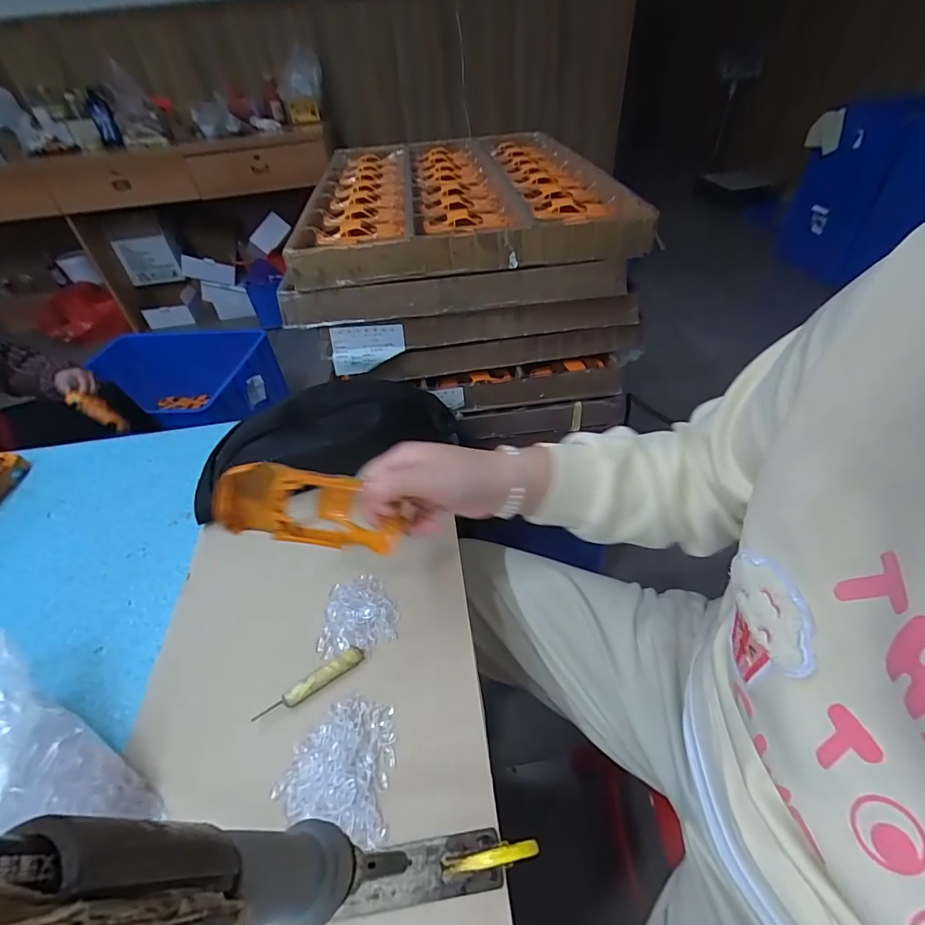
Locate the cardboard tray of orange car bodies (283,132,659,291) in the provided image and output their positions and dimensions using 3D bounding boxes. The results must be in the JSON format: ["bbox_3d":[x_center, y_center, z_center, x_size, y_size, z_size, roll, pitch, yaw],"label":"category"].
[{"bbox_3d":[-0.018,-0.486,0.793,0.447,0.055,0.656,-6,44,-2],"label":"cardboard tray of orange car bodies"}]

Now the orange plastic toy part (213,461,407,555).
[{"bbox_3d":[-0.114,0.037,0.349,0.137,0.055,0.039,20,36,-23],"label":"orange plastic toy part"}]

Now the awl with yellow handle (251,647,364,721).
[{"bbox_3d":[-0.121,0.176,0.360,0.088,0.010,0.013,-27,48,-21],"label":"awl with yellow handle"}]

